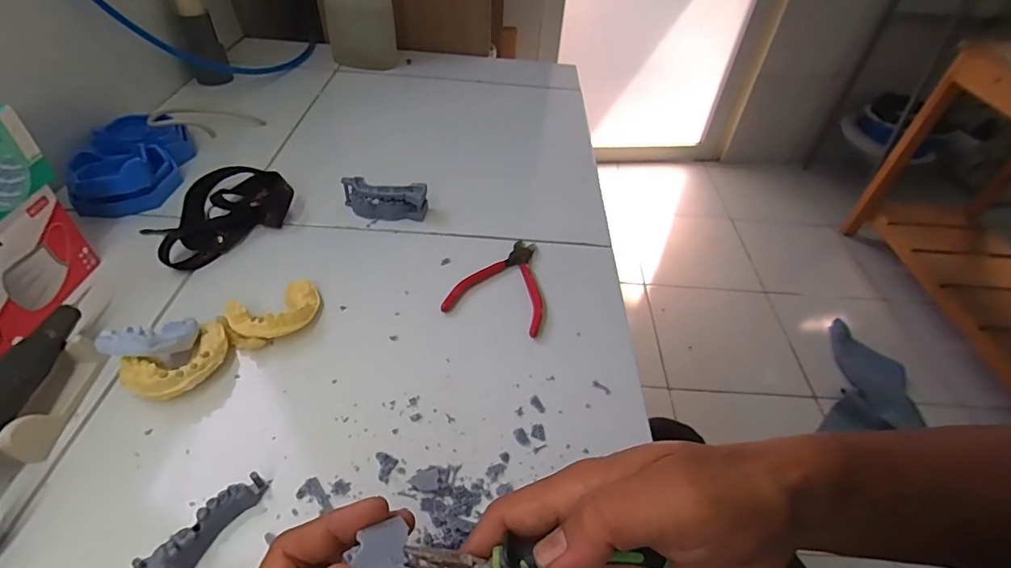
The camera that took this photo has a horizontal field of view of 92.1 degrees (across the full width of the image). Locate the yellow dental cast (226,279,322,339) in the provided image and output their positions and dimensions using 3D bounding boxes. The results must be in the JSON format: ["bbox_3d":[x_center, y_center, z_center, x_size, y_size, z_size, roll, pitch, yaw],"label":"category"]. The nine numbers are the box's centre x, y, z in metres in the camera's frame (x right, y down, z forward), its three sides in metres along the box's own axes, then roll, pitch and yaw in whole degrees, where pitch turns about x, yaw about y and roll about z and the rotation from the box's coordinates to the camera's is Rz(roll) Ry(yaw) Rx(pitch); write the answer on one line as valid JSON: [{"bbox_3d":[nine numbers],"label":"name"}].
[{"bbox_3d":[-0.187,0.021,0.405,0.053,0.026,0.071,35,52,25],"label":"yellow dental cast"}]

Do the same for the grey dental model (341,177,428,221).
[{"bbox_3d":[-0.129,-0.090,0.518,0.088,0.033,0.029,4,45,-3],"label":"grey dental model"}]

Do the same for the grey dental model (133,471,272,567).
[{"bbox_3d":[-0.172,0.144,0.285,0.023,0.025,0.071,32,50,23],"label":"grey dental model"}]

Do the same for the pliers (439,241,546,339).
[{"bbox_3d":[0.001,-0.005,0.462,0.088,0.008,0.111,15,46,8],"label":"pliers"}]

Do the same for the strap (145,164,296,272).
[{"bbox_3d":[-0.292,-0.079,0.491,0.107,0.031,0.130,36,52,26],"label":"strap"}]

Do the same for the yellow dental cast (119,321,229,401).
[{"bbox_3d":[-0.239,0.059,0.360,0.045,0.033,0.071,36,52,25],"label":"yellow dental cast"}]

